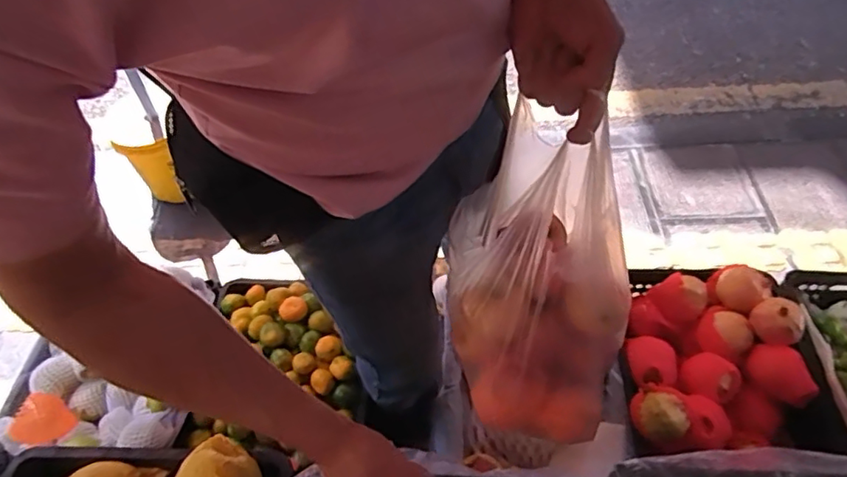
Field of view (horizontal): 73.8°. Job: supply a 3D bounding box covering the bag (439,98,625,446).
[{"bbox_3d":[0.118,0.051,0.593,0.176,0.292,0.226,-18,54,-7],"label":"bag"}]

